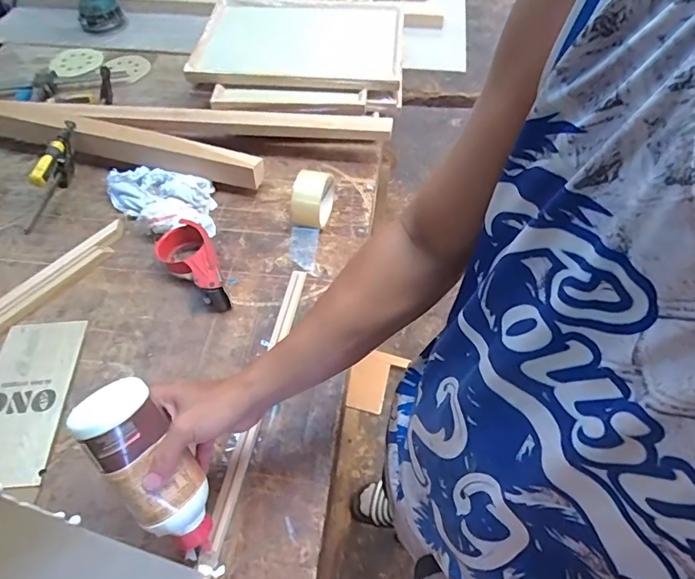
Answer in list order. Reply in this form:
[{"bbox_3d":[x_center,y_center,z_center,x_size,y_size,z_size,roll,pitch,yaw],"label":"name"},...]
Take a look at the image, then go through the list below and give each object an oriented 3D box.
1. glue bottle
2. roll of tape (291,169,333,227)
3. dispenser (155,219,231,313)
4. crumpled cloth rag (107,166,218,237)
[{"bbox_3d":[-0.184,0.184,0.453,0.067,0.200,0.055,-30,23,-19],"label":"glue bottle"},{"bbox_3d":[-0.055,-0.152,0.762,0.055,0.079,0.095,8,56,6],"label":"roll of tape"},{"bbox_3d":[-0.229,-0.036,0.697,0.077,0.058,0.167,-30,60,-18],"label":"dispenser"},{"bbox_3d":[-0.319,-0.150,0.784,0.204,0.055,0.131,9,56,7],"label":"crumpled cloth rag"}]

